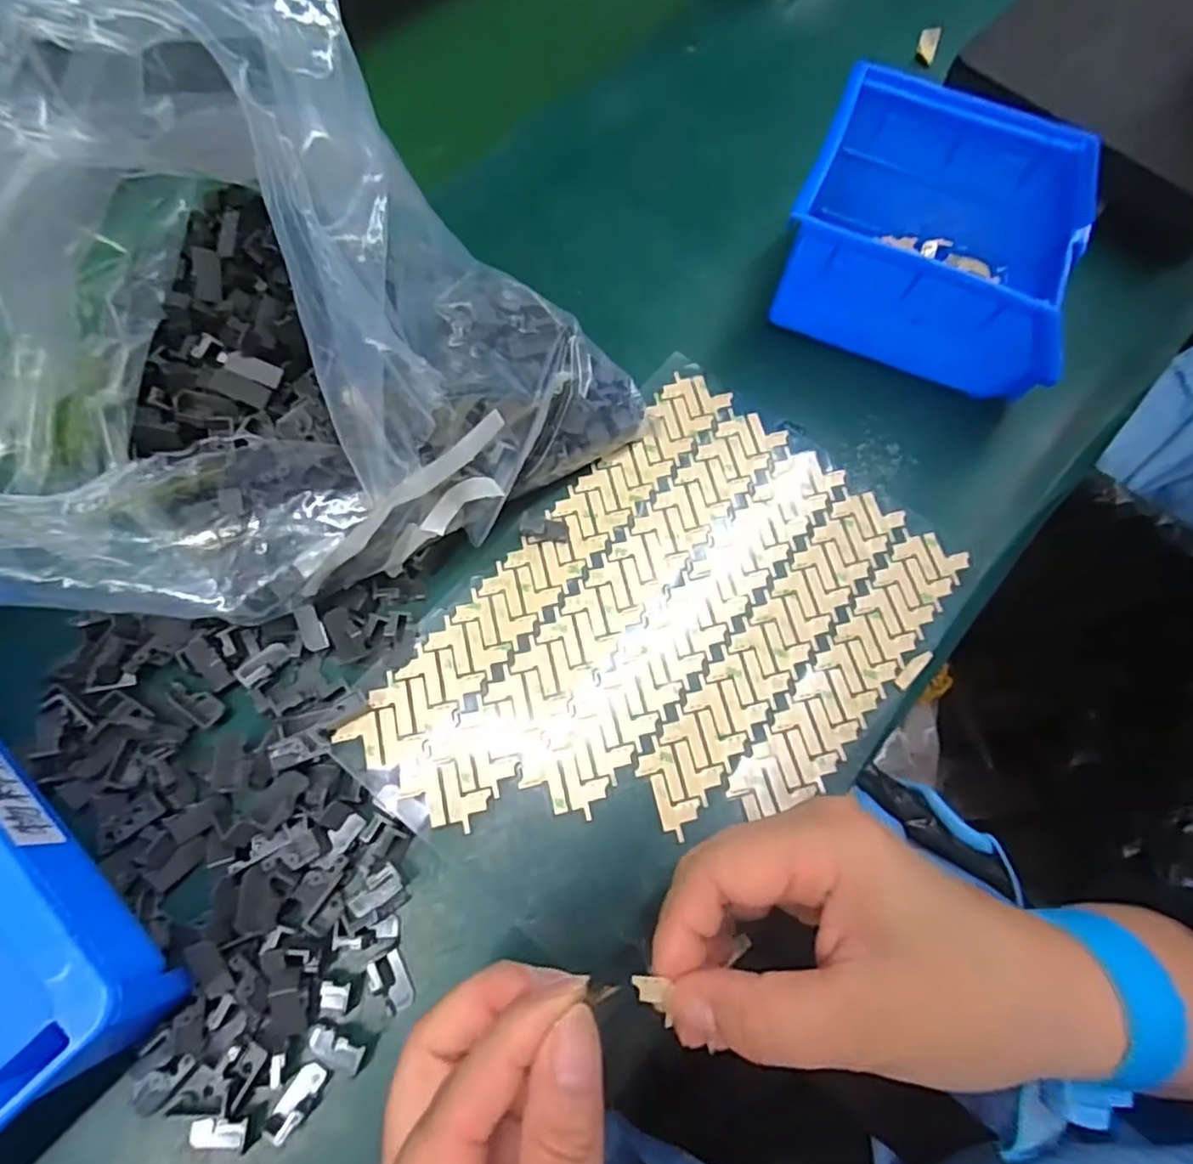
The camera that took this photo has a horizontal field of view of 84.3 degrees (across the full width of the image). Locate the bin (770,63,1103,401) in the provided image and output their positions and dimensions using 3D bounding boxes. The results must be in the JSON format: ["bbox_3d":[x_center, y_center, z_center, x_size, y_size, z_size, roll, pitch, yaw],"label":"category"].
[{"bbox_3d":[0.164,-0.162,0.320,0.128,0.076,0.103,25,71,9],"label":"bin"}]

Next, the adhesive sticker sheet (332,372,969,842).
[{"bbox_3d":[0.034,0.027,0.282,0.163,0.010,0.234,38,73,11],"label":"adhesive sticker sheet"}]

